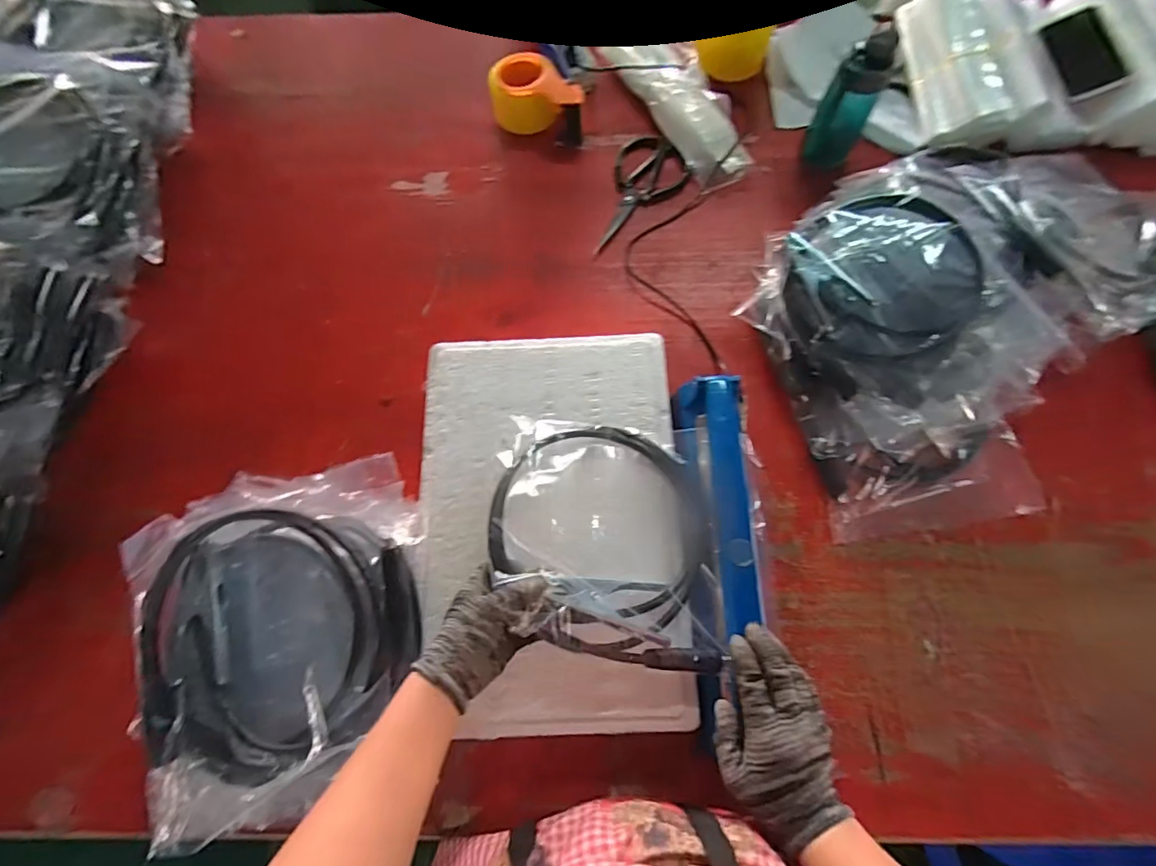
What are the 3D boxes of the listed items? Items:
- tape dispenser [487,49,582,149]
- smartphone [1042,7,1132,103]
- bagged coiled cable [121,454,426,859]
[{"bbox_3d":[-0.063,-0.520,0.812,0.148,0.071,0.105,3,71,2],"label":"tape dispenser"},{"bbox_3d":[0.778,-0.584,0.800,0.013,0.068,0.144,1,76,-43],"label":"smartphone"},{"bbox_3d":[-0.294,0.200,0.510,0.275,0.068,0.314,-9,71,-2],"label":"bagged coiled cable"}]

